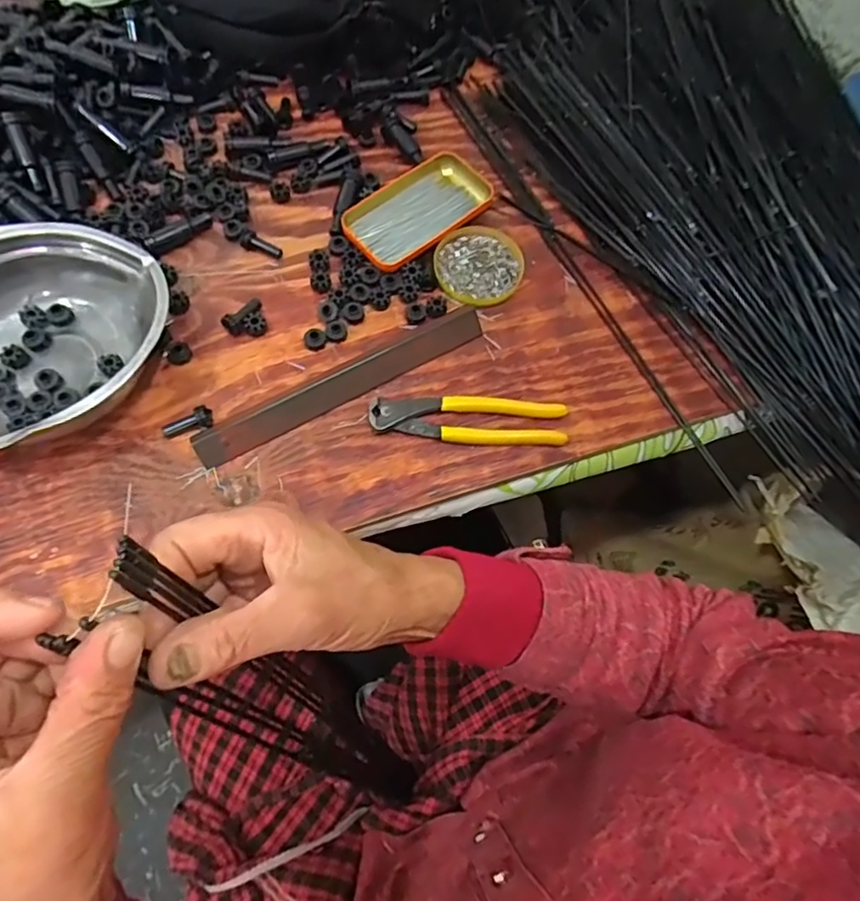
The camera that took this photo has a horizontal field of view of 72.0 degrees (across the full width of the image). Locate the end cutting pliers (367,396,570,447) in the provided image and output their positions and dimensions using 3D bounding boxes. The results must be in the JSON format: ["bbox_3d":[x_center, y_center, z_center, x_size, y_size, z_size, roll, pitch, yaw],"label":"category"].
[{"bbox_3d":[0.033,-0.027,0.495,0.162,0.016,0.037,4,69,-1],"label":"end cutting pliers"}]

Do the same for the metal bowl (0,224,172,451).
[{"bbox_3d":[-0.310,-0.081,0.468,0.184,0.066,0.207,25,70,7],"label":"metal bowl"}]

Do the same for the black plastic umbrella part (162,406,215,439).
[{"bbox_3d":[-0.197,-0.023,0.477,0.041,0.017,0.016,-15,71,-8],"label":"black plastic umbrella part"}]

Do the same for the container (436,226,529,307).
[{"bbox_3d":[0.047,-0.174,0.554,0.082,0.010,0.078,1,69,-2],"label":"container"}]

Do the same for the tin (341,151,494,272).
[{"bbox_3d":[-0.011,-0.230,0.567,0.144,0.015,0.080,-42,77,-16],"label":"tin"}]

